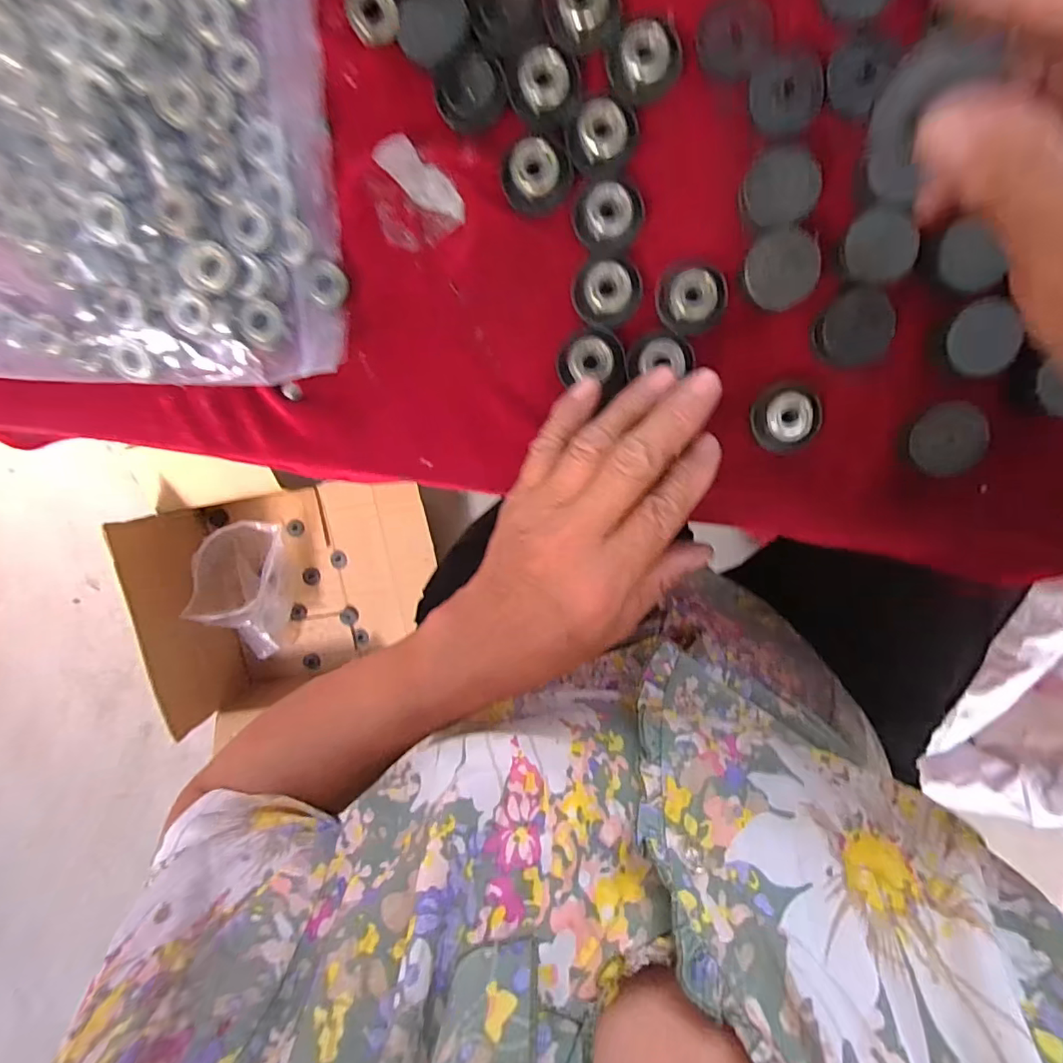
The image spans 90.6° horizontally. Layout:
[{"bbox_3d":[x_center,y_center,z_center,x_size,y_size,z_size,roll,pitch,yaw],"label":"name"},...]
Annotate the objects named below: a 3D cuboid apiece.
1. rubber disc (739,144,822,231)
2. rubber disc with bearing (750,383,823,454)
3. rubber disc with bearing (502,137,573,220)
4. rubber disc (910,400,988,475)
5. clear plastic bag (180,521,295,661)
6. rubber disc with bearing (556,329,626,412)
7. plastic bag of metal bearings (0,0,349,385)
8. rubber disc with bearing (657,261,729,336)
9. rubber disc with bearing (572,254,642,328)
[{"bbox_3d":[0.113,-0.155,0.237,0.032,0.008,0.034,3,102,16],"label":"rubber disc"},{"bbox_3d":[0.127,-0.056,0.261,0.031,0.014,0.032,0,98,3],"label":"rubber disc with bearing"},{"bbox_3d":[0.003,-0.165,0.242,0.031,0.014,0.027,0,98,3],"label":"rubber disc with bearing"},{"bbox_3d":[0.199,-0.043,0.249,0.033,0.007,0.033,5,98,2],"label":"rubber disc"},{"bbox_3d":[-0.518,0.100,0.962,0.125,0.128,0.239,5,98,2],"label":"clear plastic bag"},{"bbox_3d":[0.031,-0.083,0.258,0.034,0.009,0.032,0,99,3],"label":"rubber disc with bearing"},{"bbox_3d":[-0.237,-0.193,0.232,0.277,0.045,0.251,-2,99,3],"label":"plastic bag of metal bearings"},{"bbox_3d":[0.077,-0.114,0.255,0.034,0.015,0.033,0,98,3],"label":"rubber disc with bearing"},{"bbox_3d":[0.037,-0.116,0.251,0.033,0.006,0.032,0,98,3],"label":"rubber disc with bearing"}]

